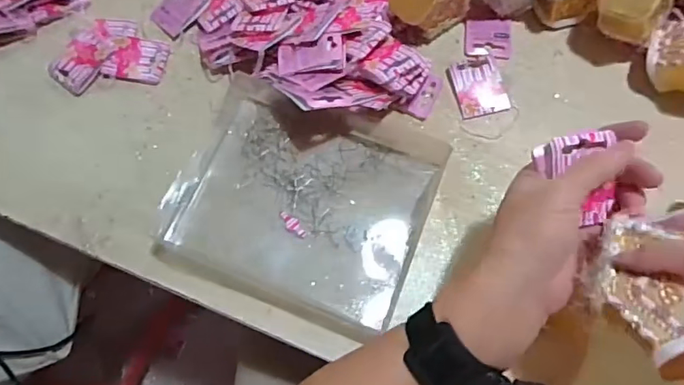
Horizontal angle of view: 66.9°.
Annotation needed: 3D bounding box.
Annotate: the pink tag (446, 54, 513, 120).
[{"bbox_3d":[0.132,-0.103,0.496,0.051,0.010,0.059,-14,71,-2],"label":"pink tag"}]

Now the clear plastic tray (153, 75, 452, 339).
[{"bbox_3d":[-0.033,0.004,0.462,0.213,0.017,0.189,19,73,9],"label":"clear plastic tray"}]

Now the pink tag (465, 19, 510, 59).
[{"bbox_3d":[0.146,-0.155,0.517,0.045,0.006,0.043,5,71,4],"label":"pink tag"}]

